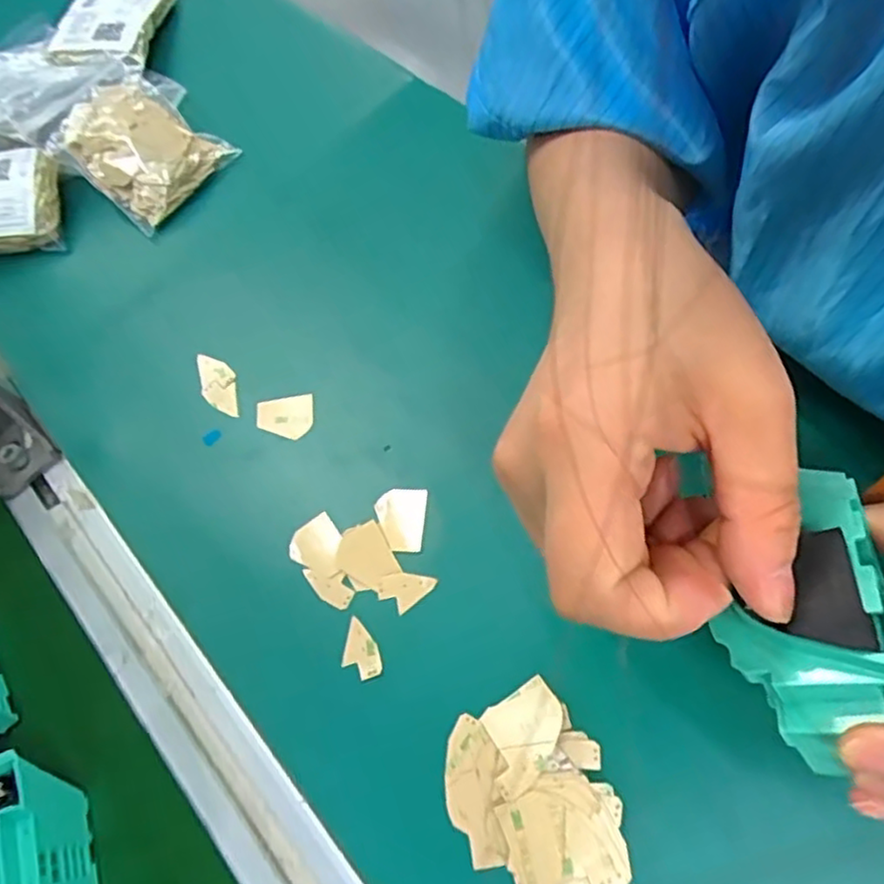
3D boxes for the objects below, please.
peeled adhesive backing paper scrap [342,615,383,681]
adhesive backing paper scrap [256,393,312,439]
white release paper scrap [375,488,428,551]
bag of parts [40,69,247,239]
[{"bbox_3d":[-0.036,0.089,0.297,0.016,0.004,0.026,-20,65,1],"label":"peeled adhesive backing paper scrap"},{"bbox_3d":[-0.079,-0.012,0.352,0.029,0.004,0.022,-12,73,2],"label":"adhesive backing paper scrap"},{"bbox_3d":[-0.020,0.035,0.317,0.023,0.004,0.029,1,67,10],"label":"white release paper scrap"},{"bbox_3d":[-0.190,-0.185,0.429,0.098,0.027,0.072,38,63,7],"label":"bag of parts"}]

